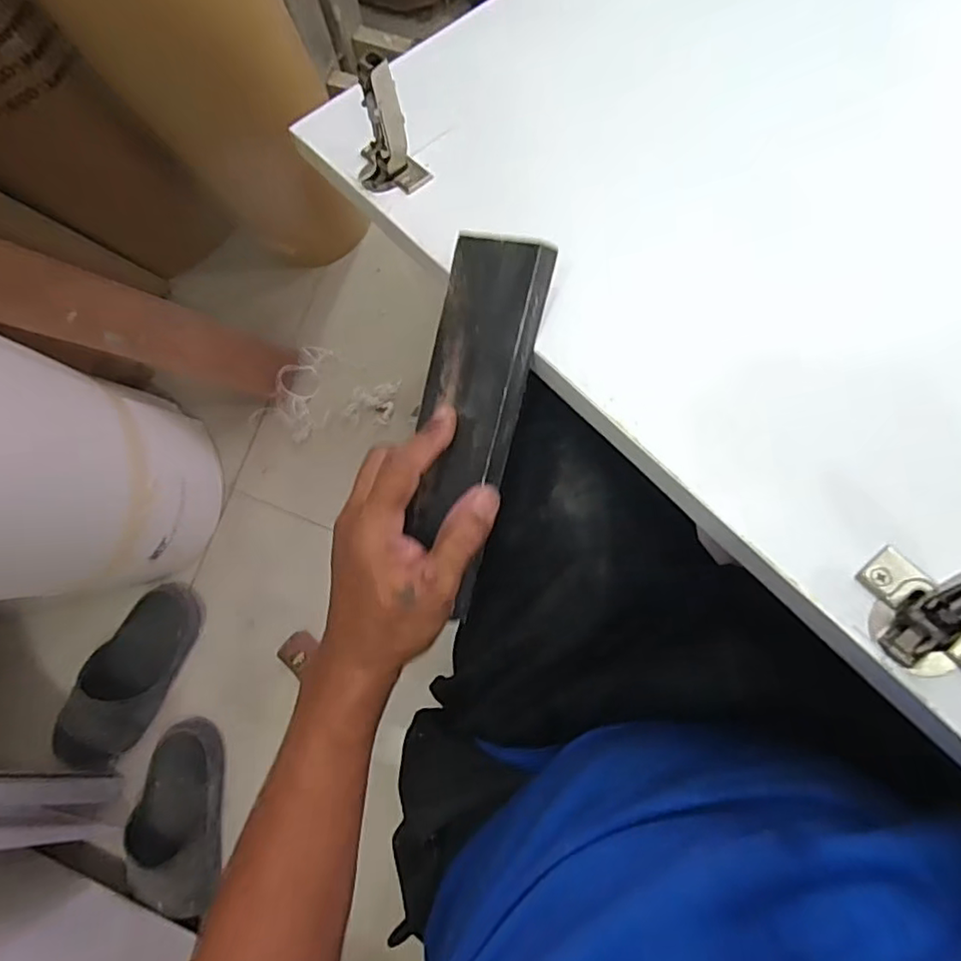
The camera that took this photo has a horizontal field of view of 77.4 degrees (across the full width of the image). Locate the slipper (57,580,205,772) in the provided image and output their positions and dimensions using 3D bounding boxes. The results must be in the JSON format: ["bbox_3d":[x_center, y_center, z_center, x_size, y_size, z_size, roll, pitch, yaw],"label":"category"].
[{"bbox_3d":[-0.479,0.264,0.801,0.102,0.086,0.269,25,86,8],"label":"slipper"}]

